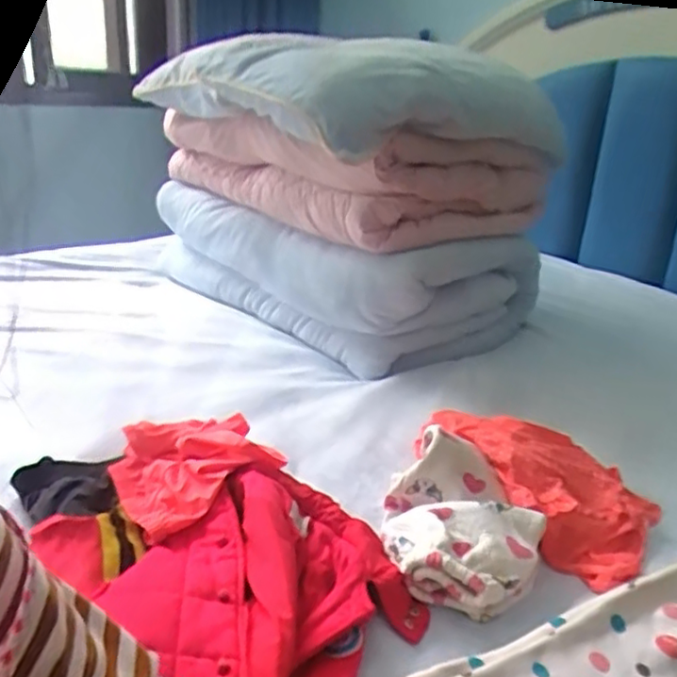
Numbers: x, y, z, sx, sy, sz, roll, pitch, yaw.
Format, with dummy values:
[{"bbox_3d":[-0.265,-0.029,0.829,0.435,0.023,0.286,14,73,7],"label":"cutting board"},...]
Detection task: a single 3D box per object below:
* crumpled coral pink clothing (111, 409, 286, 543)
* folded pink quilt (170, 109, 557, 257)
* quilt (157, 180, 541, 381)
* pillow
[{"bbox_3d":[-0.181,0.156,0.813,0.184,0.064,0.186,-13,26,-33],"label":"crumpled coral pink clothing"},{"bbox_3d":[-0.039,-0.375,1.425,0.475,0.199,0.785,-15,28,-37],"label":"folded pink quilt"},{"bbox_3d":[-0.030,-0.183,1.563,0.438,0.257,0.822,-19,30,-42],"label":"quilt"},{"bbox_3d":[-0.028,-0.519,1.345,0.497,0.179,0.784,-15,28,-37],"label":"pillow"}]

